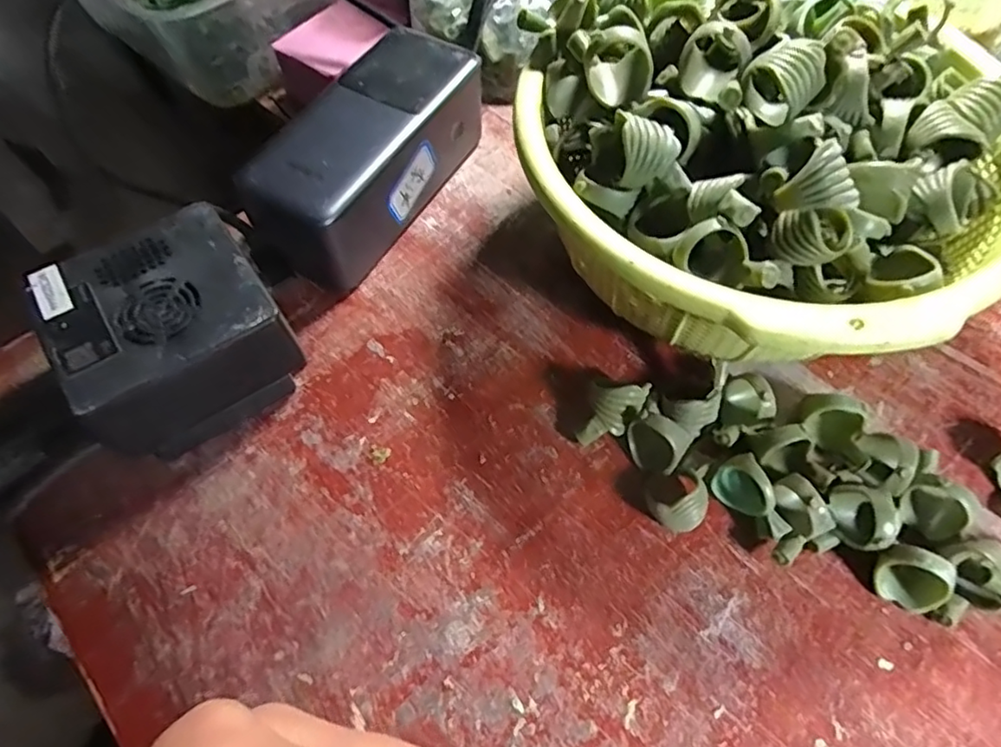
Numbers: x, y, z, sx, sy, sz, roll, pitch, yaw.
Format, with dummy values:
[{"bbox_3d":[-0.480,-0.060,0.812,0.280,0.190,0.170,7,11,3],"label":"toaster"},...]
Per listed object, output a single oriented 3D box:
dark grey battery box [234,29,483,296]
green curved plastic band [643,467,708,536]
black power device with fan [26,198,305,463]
[{"bbox_3d":[-0.064,-0.101,0.291,0.050,0.054,0.132,26,64,14],"label":"dark grey battery box"},{"bbox_3d":[0.069,0.048,0.227,0.024,0.019,0.019,-29,64,-14],"label":"green curved plastic band"},{"bbox_3d":[-0.131,-0.016,0.244,0.075,0.053,0.070,-31,65,-16],"label":"black power device with fan"}]

